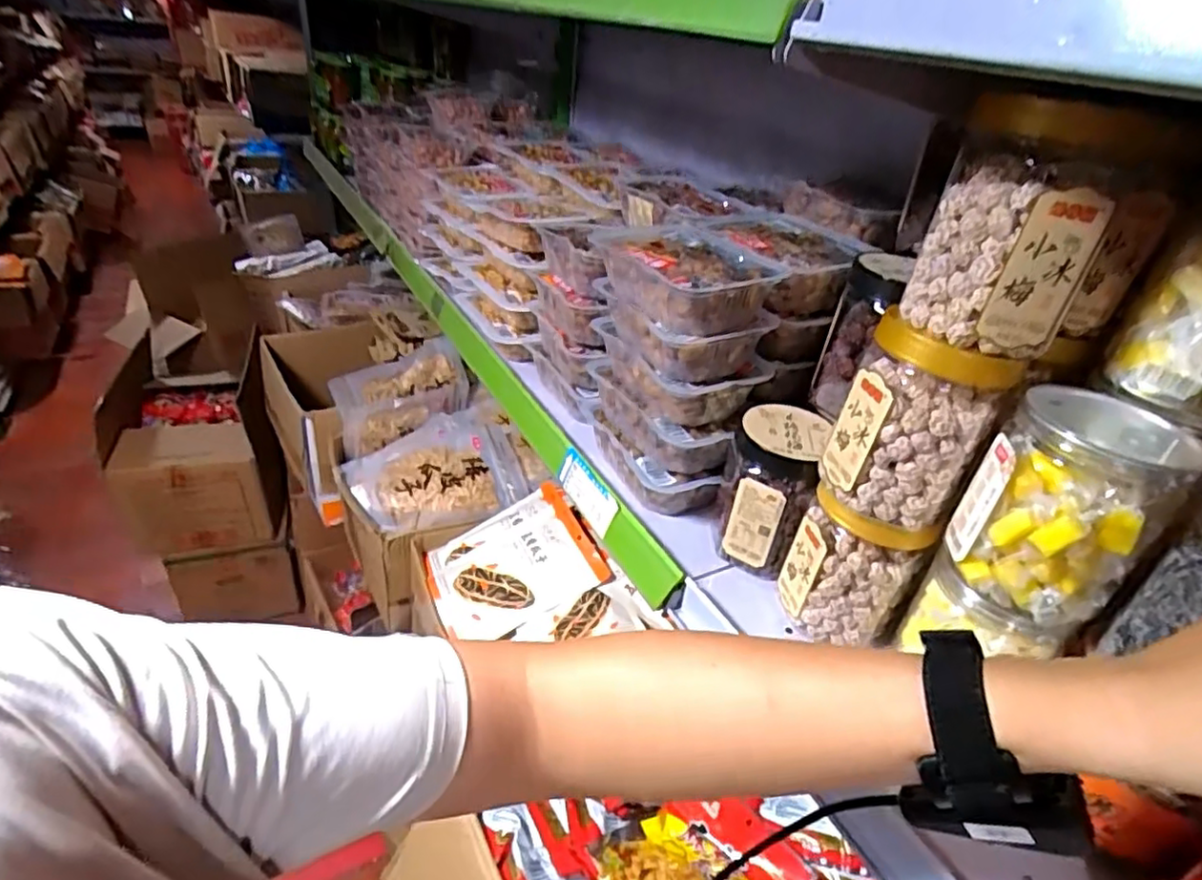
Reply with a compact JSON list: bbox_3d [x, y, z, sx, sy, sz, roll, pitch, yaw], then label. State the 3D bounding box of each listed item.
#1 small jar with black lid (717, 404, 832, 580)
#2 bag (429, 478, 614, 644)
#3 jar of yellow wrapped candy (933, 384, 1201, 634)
[{"bbox_3d":[0.140,0.043,0.543,0.072,0.121,0.086,16,34,14],"label":"small jar with black lid"},{"bbox_3d":[-0.128,0.175,0.908,0.225,0.031,0.245,-23,35,-12],"label":"bag"},{"bbox_3d":[0.265,0.042,0.374,0.080,0.125,0.085,5,33,-3],"label":"jar of yellow wrapped candy"}]

